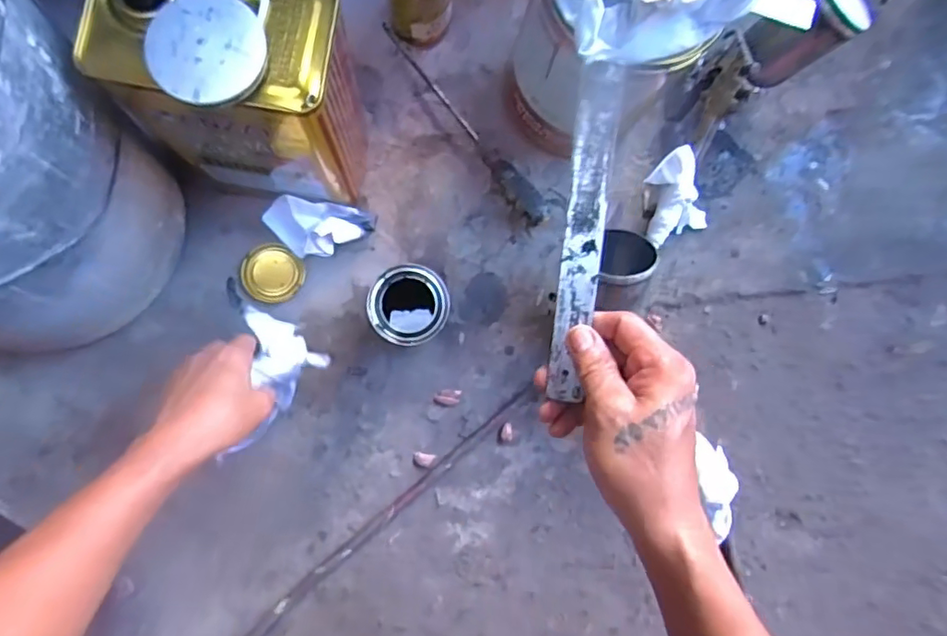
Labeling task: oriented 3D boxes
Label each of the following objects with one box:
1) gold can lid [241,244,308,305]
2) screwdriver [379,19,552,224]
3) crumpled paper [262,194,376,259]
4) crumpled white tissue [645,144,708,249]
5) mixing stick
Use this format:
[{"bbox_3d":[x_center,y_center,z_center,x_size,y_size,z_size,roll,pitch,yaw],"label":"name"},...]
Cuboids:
[{"bbox_3d":[-0.221,-0.049,0.616,0.065,0.011,0.064,0,88,-6],"label":"gold can lid"},{"bbox_3d":[-0.008,-0.226,0.651,0.033,0.033,0.297,-36,80,-6],"label":"screwdriver"},{"bbox_3d":[-0.169,-0.096,0.603,0.113,0.049,0.061,9,87,-6],"label":"crumpled paper"},{"bbox_3d":[0.229,-0.138,0.648,0.077,0.061,0.092,-25,91,-6],"label":"crumpled white tissue"},{"bbox_3d":[0.069,-0.051,0.348,0.024,0.006,0.201,6,100,7],"label":"mixing stick"}]

